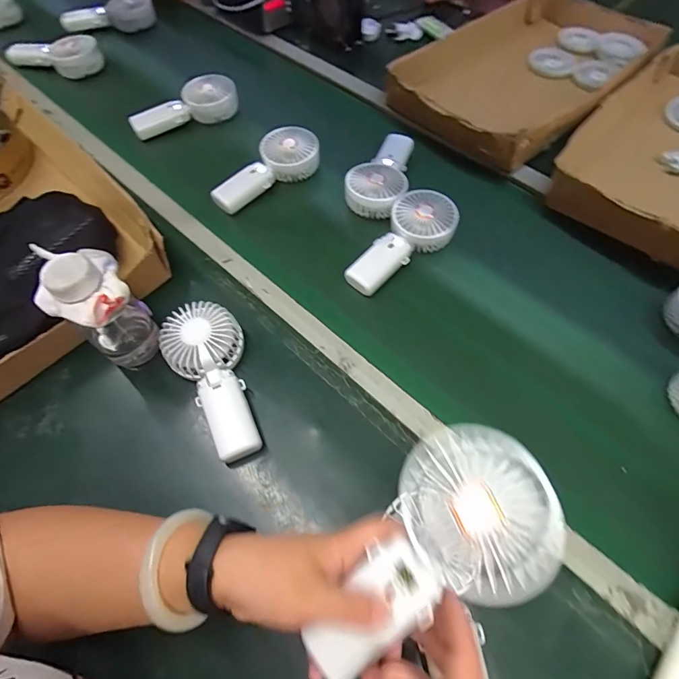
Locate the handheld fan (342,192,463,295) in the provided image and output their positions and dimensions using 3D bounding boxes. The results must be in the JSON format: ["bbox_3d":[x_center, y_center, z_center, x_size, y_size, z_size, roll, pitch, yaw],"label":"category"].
[{"bbox_3d":[0.086,-0.134,0.555,0.089,0.043,0.184,35,63,20],"label":"handheld fan"}]

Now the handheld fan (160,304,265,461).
[{"bbox_3d":[-0.130,0.038,0.442,0.082,0.043,0.172,-26,61,-17],"label":"handheld fan"}]

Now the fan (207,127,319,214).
[{"bbox_3d":[-0.116,-0.263,0.640,0.186,0.048,0.079,-39,65,-9],"label":"fan"}]

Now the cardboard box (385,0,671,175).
[{"bbox_3d":[0.366,-0.507,0.786,0.546,0.092,0.305,-37,65,-22],"label":"cardboard box"}]

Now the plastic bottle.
[{"bbox_3d":[-0.251,-0.031,0.431,0.076,0.149,0.102,-35,64,-22],"label":"plastic bottle"}]

